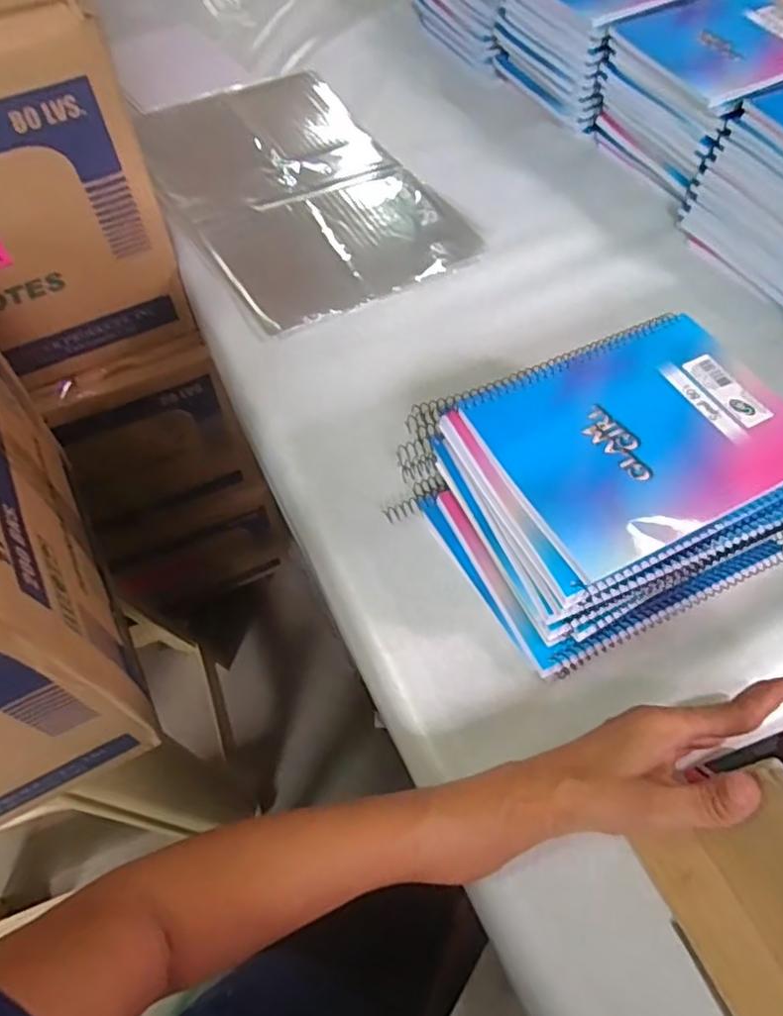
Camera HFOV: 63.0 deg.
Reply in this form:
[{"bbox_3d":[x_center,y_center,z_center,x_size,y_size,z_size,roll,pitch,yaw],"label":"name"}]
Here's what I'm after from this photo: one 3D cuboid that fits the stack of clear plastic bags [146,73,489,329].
[{"bbox_3d":[-0.100,-0.341,0.676,0.256,0.015,0.350,-27,67,-22],"label":"stack of clear plastic bags"}]

